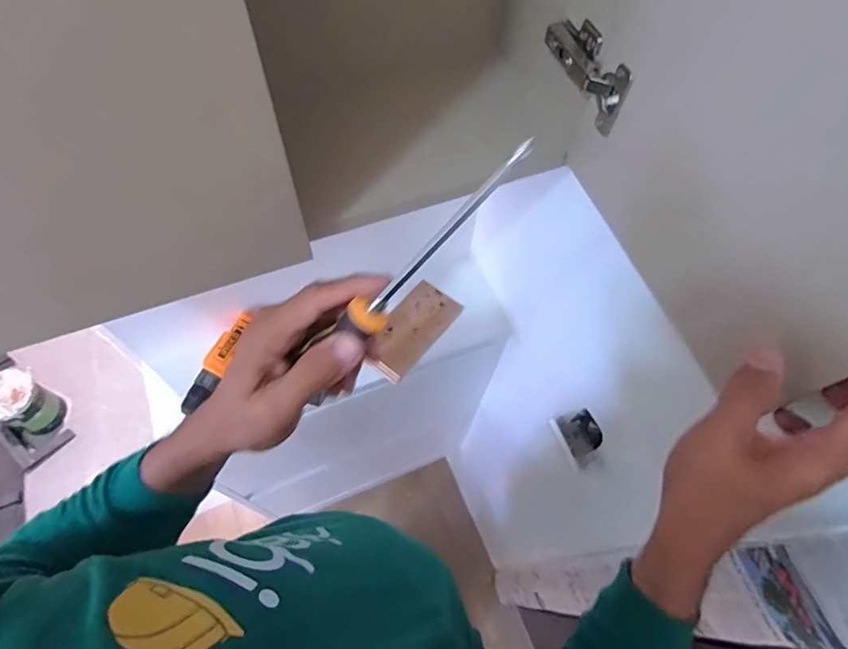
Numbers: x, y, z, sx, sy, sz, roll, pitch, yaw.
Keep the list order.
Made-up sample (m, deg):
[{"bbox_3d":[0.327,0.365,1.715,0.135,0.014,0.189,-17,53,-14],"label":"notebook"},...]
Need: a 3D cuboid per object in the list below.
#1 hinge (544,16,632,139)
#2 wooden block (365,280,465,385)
[{"bbox_3d":[0.149,-0.234,0.438,0.028,0.044,0.112,-25,78,-15],"label":"hinge"},{"bbox_3d":[-0.023,0.012,0.863,0.096,0.037,0.196,33,65,14],"label":"wooden block"}]

